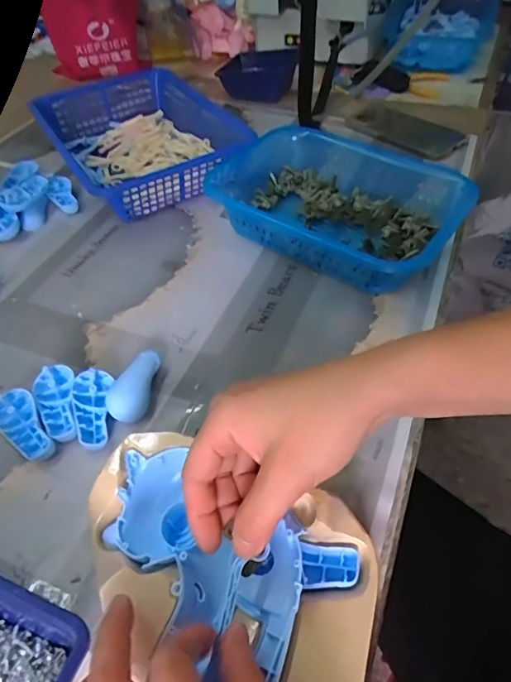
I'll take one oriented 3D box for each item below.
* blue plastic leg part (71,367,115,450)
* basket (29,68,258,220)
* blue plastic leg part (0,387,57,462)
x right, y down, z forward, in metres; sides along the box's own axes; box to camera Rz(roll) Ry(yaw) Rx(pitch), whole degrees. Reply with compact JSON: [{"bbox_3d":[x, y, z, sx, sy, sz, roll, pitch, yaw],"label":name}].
[{"bbox_3d":[-0.132,0.054,0.380,0.030,0.013,0.068,-9,50,-6],"label":"blue plastic leg part"},{"bbox_3d":[-0.153,-0.268,0.628,0.197,0.066,0.269,-26,54,-20],"label":"basket"},{"bbox_3d":[-0.185,0.068,0.373,0.032,0.017,0.067,-29,55,-22],"label":"blue plastic leg part"}]

